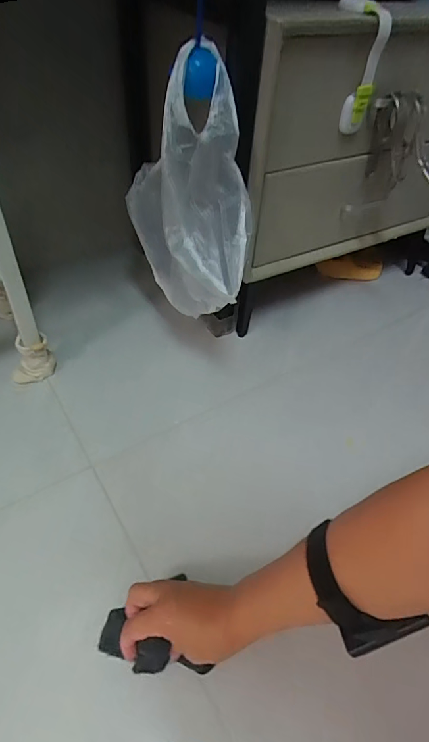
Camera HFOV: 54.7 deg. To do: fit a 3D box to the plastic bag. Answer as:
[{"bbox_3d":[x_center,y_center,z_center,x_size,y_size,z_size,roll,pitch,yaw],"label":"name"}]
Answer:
[{"bbox_3d":[-0.036,-0.231,0.582,0.155,0.317,0.238,-7,47,-10],"label":"plastic bag"}]

